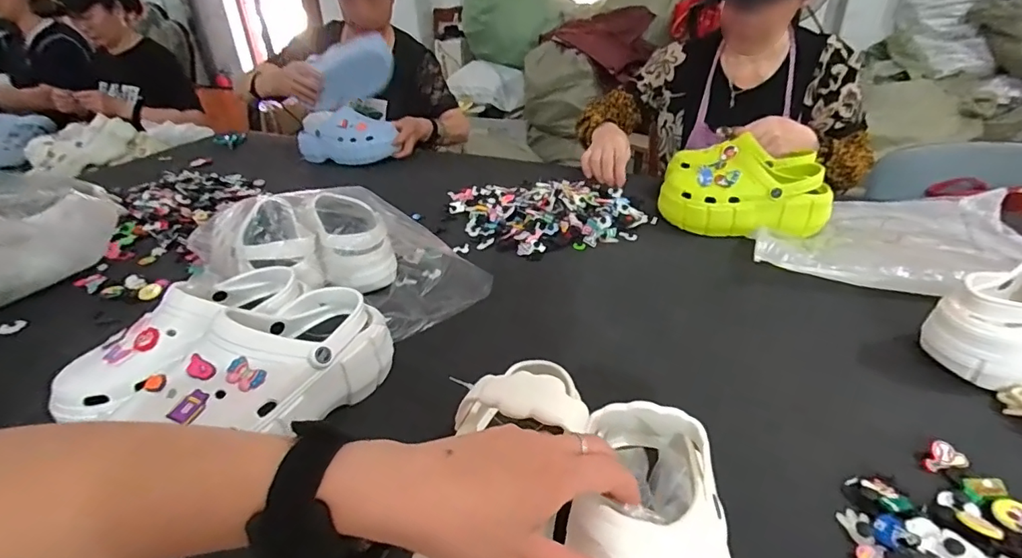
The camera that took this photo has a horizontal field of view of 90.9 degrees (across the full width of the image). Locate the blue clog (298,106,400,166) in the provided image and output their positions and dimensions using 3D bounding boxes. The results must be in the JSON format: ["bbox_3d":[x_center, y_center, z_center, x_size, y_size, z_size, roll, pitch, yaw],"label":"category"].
[{"bbox_3d":[-0.397,-0.343,1.206,0.233,0.114,0.096,14,35,25],"label":"blue clog"}]

